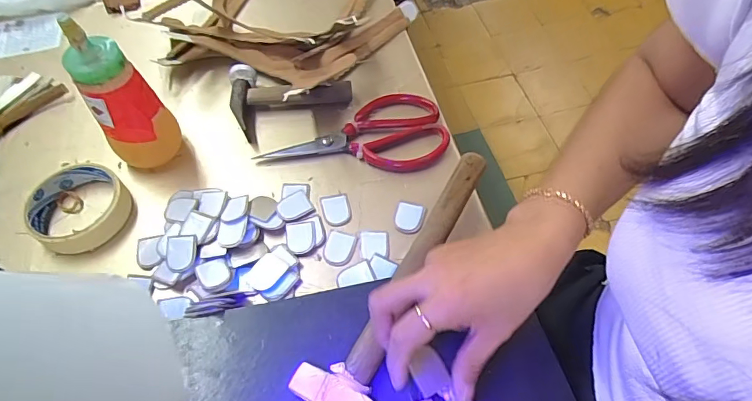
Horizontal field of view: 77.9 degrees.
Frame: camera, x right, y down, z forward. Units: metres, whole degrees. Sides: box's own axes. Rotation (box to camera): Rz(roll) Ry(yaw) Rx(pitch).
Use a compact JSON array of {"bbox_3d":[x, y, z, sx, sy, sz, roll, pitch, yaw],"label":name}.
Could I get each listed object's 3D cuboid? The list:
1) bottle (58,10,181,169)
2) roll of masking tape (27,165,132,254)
[{"bbox_3d":[-0.230,-0.089,0.425,0.052,0.146,0.048,-4,57,-1],"label":"bottle"},{"bbox_3d":[-0.280,0.006,0.438,0.088,0.025,0.088,-1,57,1],"label":"roll of masking tape"}]

